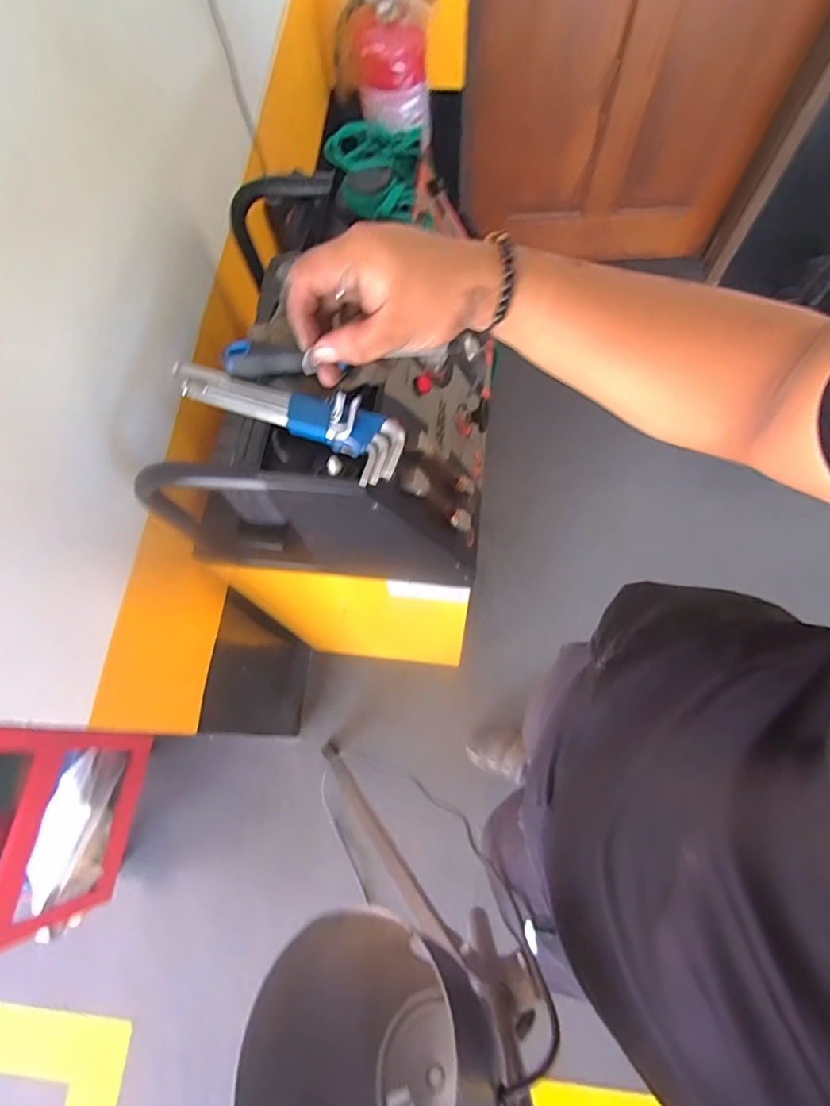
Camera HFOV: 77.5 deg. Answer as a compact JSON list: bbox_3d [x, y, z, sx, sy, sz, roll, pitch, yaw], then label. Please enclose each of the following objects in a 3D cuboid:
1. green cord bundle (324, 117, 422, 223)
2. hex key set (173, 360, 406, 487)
[{"bbox_3d":[-0.047,-0.414,0.557,0.099,0.027,0.140,3,69,4],"label":"green cord bundle"},{"bbox_3d":[-0.112,-0.127,0.442,0.219,0.029,0.056,26,72,12],"label":"hex key set"}]

